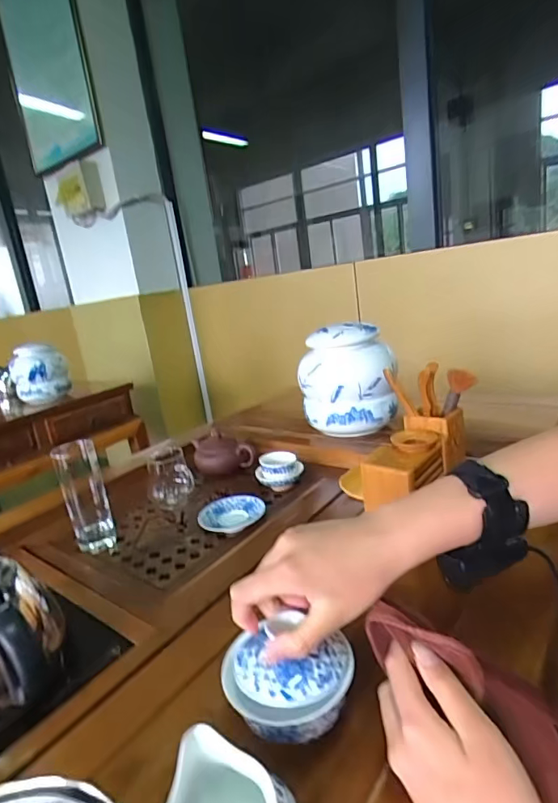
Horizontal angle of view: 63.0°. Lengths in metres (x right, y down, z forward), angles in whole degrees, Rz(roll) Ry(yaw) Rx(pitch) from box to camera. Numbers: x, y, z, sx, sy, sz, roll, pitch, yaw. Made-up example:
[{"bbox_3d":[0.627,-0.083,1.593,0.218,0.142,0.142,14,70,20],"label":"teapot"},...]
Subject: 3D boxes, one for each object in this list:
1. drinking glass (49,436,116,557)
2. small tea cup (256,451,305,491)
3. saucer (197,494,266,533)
[{"bbox_3d":[-0.310,0.138,0.723,0.063,0.163,0.076,-14,16,-21],"label":"drinking glass"},{"bbox_3d":[0.002,0.124,0.814,0.081,0.051,0.069,-10,15,-7],"label":"small tea cup"},{"bbox_3d":[-0.078,0.177,0.731,0.100,0.025,0.095,-6,11,1],"label":"saucer"}]

